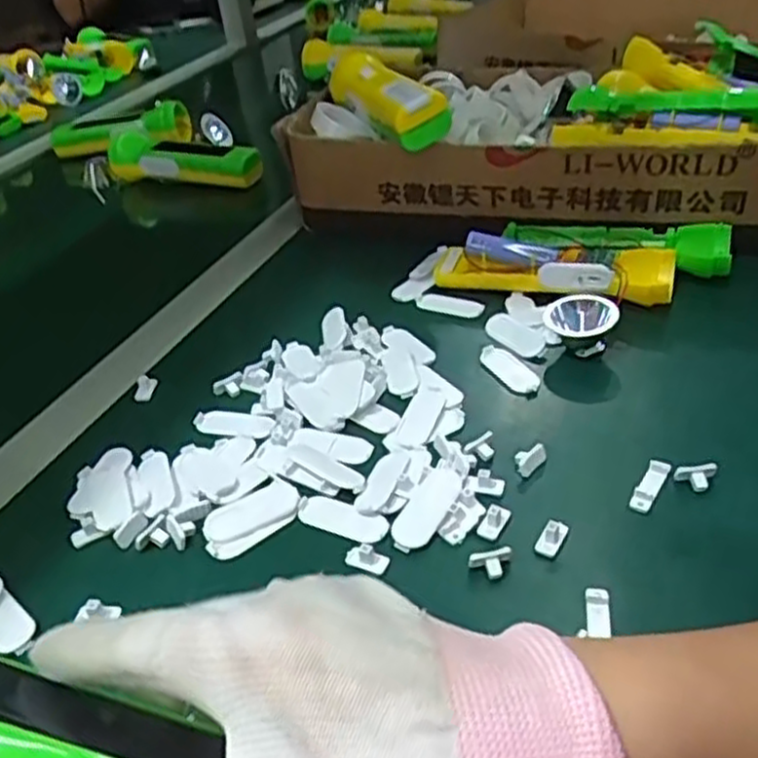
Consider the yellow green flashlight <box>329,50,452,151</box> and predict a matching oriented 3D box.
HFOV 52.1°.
[{"bbox_3d":[0.005,-0.227,0.620,0.048,0.036,0.174,-17,37,-14],"label":"yellow green flashlight"}]

